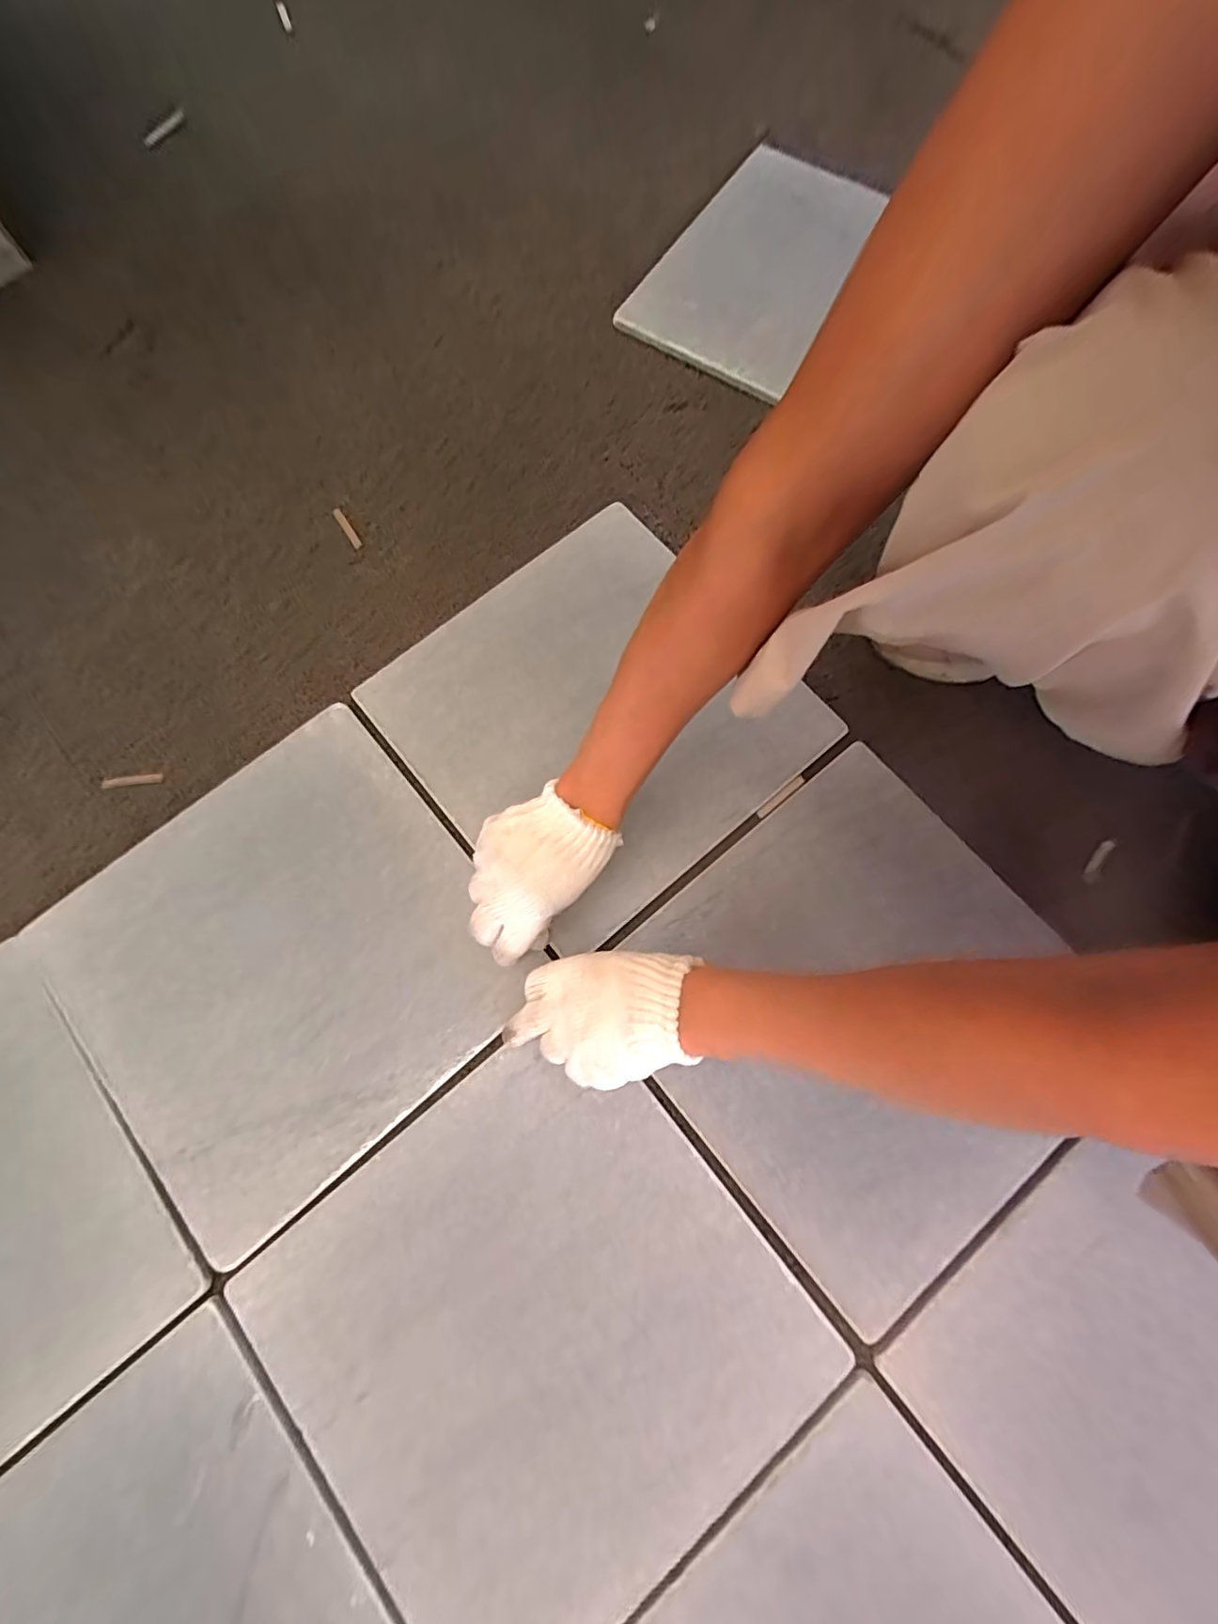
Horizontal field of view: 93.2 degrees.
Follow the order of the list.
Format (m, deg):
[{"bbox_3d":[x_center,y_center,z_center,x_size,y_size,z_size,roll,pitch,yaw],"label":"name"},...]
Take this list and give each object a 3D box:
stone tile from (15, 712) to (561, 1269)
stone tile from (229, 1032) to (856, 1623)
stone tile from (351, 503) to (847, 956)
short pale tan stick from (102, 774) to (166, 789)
[{"bbox_3d":[-0.248,0.111,0.447,0.298,0.009,0.293,-40,78,-9],"label":"stone tile"},{"bbox_3d":[-0.048,0.338,0.384,0.293,0.011,0.298,-39,78,-9],"label":"stone tile"},{"bbox_3d":[-0.014,-0.090,0.493,0.297,0.019,0.304,-38,78,-9],"label":"stone tile"},{"bbox_3d":[-0.403,-0.026,0.488,0.046,0.005,0.009,-9,75,-15],"label":"short pale tan stick"}]

